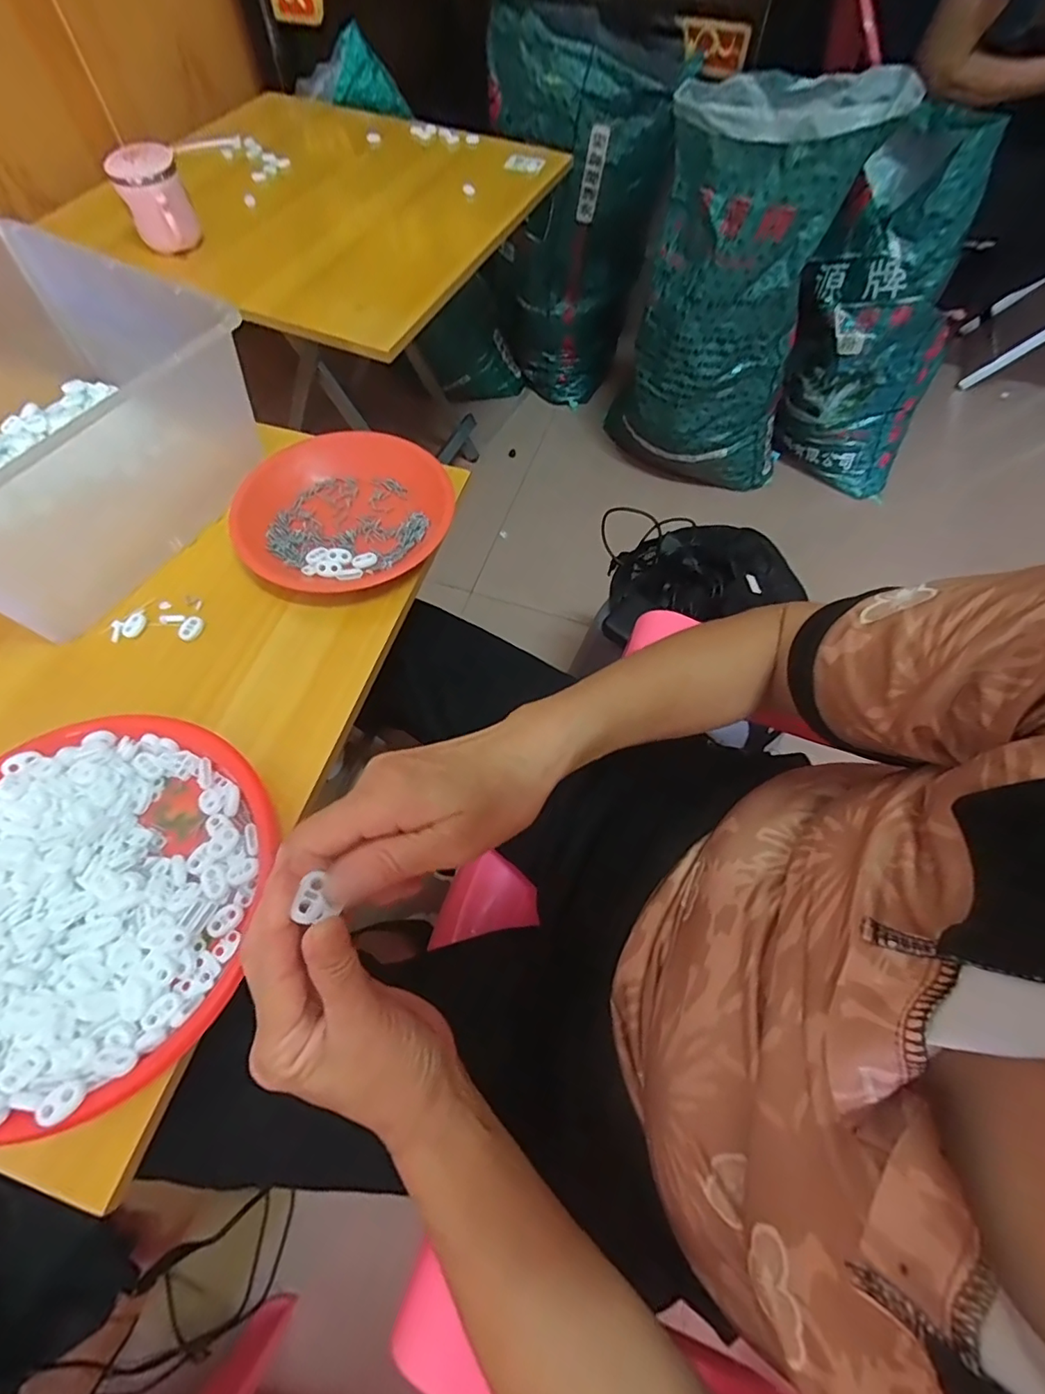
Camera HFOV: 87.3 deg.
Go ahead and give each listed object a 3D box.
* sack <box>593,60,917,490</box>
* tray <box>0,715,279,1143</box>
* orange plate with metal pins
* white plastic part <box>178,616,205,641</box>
[{"bbox_3d":[0.350,-0.643,0.946,0.337,0.556,0.161,16,65,7],"label":"sack"},{"bbox_3d":[-0.284,0.123,0.344,0.213,0.039,0.230,7,64,3],"label":"tray"},{"bbox_3d":[-0.164,-0.177,0.512,0.191,0.031,0.171,-16,65,-8],"label":"orange plate with metal pins"},{"bbox_3d":[-0.279,-0.058,0.461,0.015,0.010,0.022,26,66,12],"label":"white plastic part"}]

